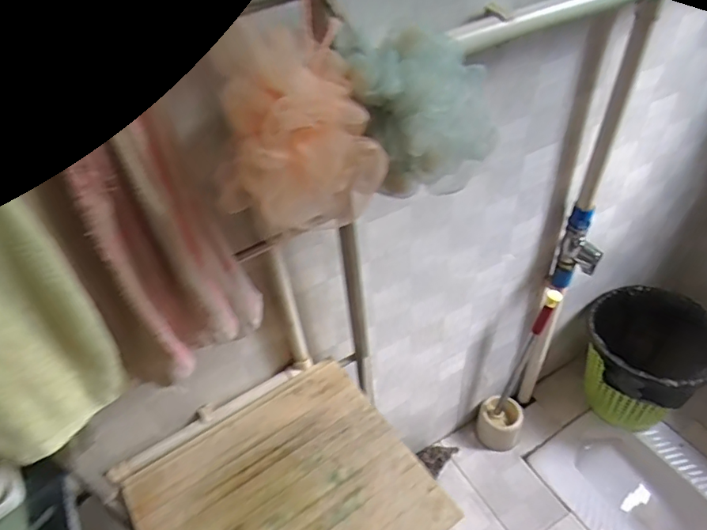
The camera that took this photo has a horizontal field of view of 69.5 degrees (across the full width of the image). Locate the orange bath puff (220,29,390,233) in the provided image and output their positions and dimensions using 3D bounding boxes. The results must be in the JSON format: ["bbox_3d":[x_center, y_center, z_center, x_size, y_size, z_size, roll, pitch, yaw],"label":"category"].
[{"bbox_3d":[-0.052,-0.110,0.443,0.125,0.144,0.106,-17,45,-12],"label":"orange bath puff"}]

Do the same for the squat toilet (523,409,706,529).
[{"bbox_3d":[0.756,0.606,1.270,0.383,0.132,0.509,-26,48,-21],"label":"squat toilet"}]

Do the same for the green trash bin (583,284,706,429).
[{"bbox_3d":[0.735,0.269,1.340,0.287,0.330,0.300,-31,49,-25],"label":"green trash bin"}]

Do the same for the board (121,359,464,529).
[{"bbox_3d":[-0.091,0.307,0.674,0.345,0.023,0.306,-28,48,-22],"label":"board"}]

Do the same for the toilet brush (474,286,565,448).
[{"bbox_3d":[0.380,0.269,1.219,0.118,0.509,0.116,3,44,8],"label":"toilet brush"}]

